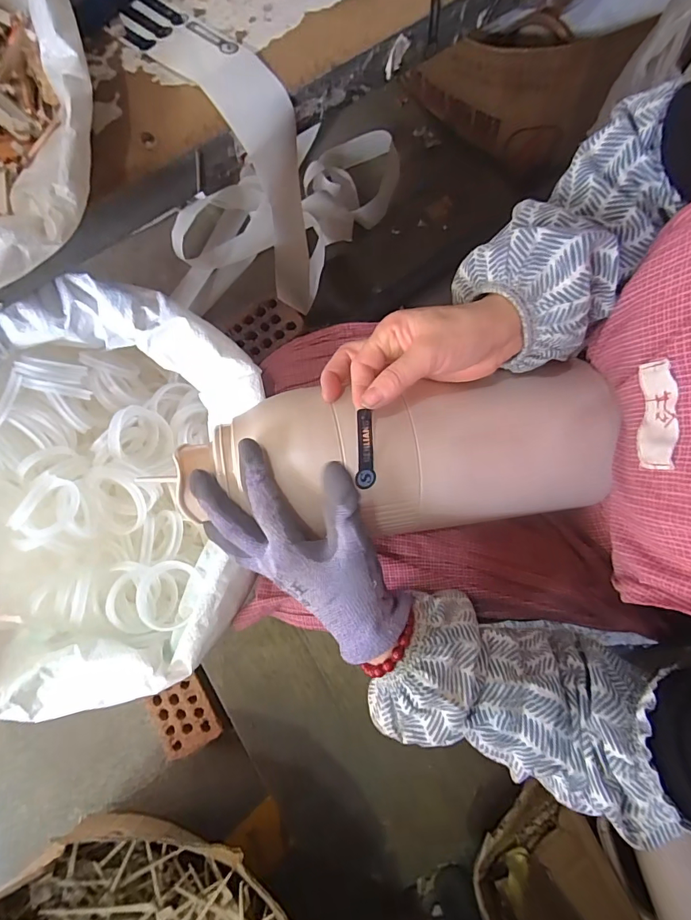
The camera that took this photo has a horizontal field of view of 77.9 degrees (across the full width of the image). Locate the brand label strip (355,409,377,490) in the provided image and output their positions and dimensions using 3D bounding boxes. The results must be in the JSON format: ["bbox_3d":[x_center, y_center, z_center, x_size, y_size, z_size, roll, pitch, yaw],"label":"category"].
[{"bbox_3d":[0.013,-0.007,0.293,0.013,0.004,0.054,-9,104,-13],"label":"brand label strip"}]

